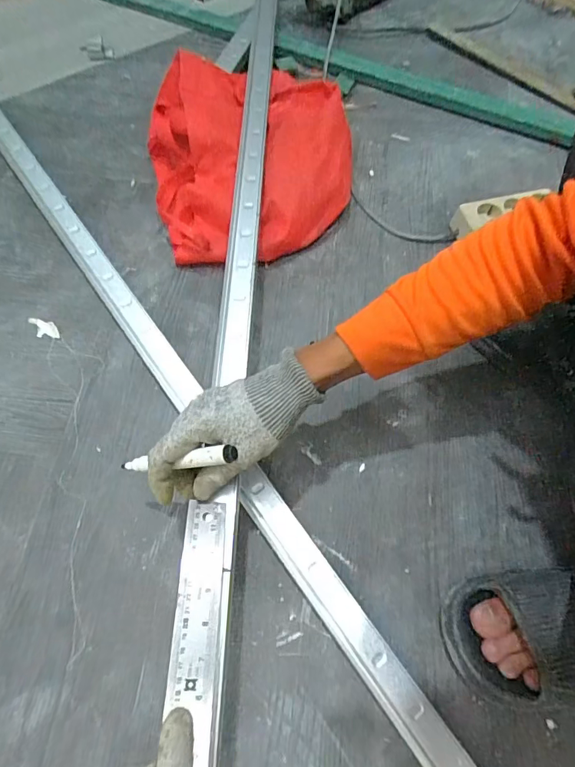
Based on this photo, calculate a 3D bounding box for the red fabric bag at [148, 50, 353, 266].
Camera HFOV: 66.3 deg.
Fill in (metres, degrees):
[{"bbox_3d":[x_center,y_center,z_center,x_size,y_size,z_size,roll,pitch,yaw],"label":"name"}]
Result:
[{"bbox_3d":[-0.059,-0.362,0.680,0.304,0.110,0.384,-12,66,-7],"label":"red fabric bag"}]

